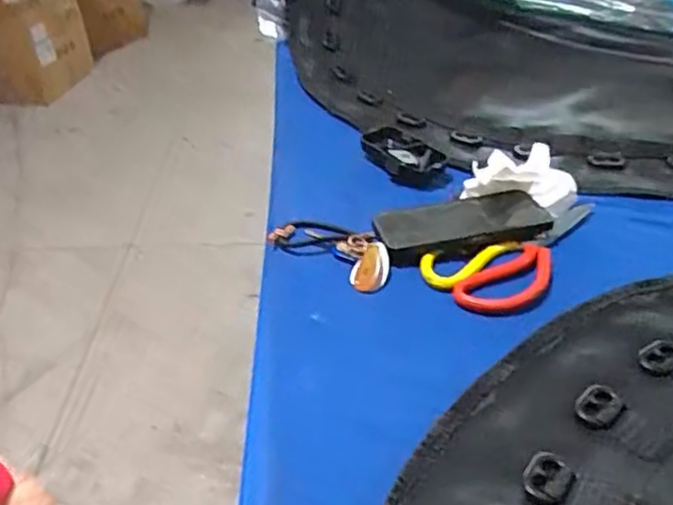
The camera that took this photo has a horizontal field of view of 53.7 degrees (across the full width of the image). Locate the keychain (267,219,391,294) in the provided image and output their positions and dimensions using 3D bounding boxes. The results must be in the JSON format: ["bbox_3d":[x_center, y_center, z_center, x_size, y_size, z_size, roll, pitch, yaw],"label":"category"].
[{"bbox_3d":[-0.003,-0.005,0.630,0.128,0.020,0.051,25,43,31],"label":"keychain"}]

